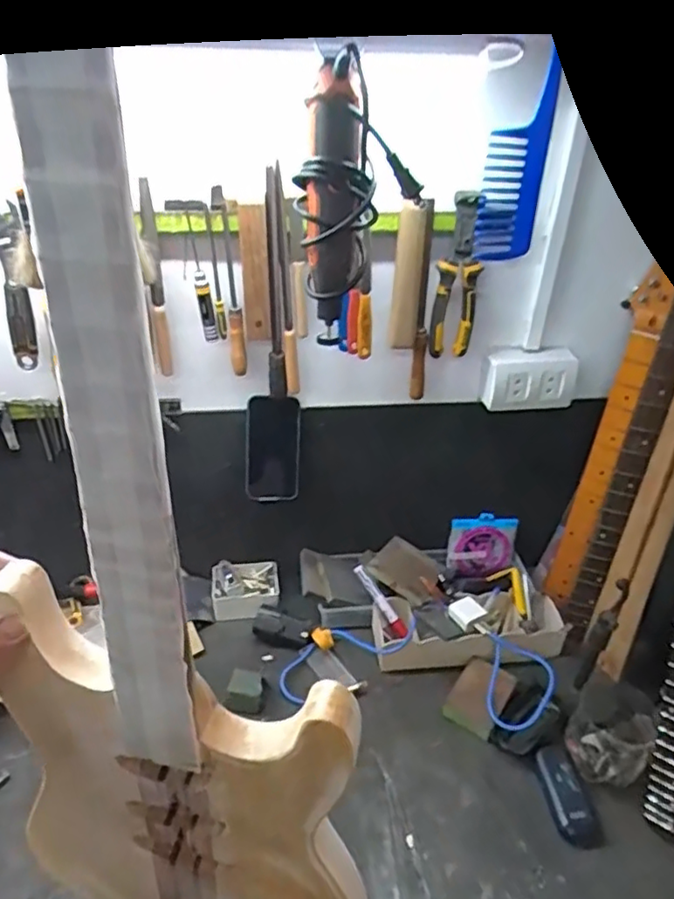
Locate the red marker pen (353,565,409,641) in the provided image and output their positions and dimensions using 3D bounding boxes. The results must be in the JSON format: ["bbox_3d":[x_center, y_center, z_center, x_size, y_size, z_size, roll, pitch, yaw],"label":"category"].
[{"bbox_3d":[0.066,0.229,0.936,0.021,0.017,0.122,-22,67,-33],"label":"red marker pen"}]

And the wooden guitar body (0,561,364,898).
[{"bbox_3d":[-0.127,0.295,0.517,0.296,0.435,0.050,8,33,9],"label":"wooden guitar body"}]

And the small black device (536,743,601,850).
[{"bbox_3d":[0.278,0.419,0.758,0.052,0.017,0.115,-2,33,-7],"label":"small black device"}]

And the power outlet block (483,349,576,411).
[{"bbox_3d":[0.272,-0.096,0.881,0.124,0.083,0.034,-2,33,-6],"label":"power outlet block"}]

